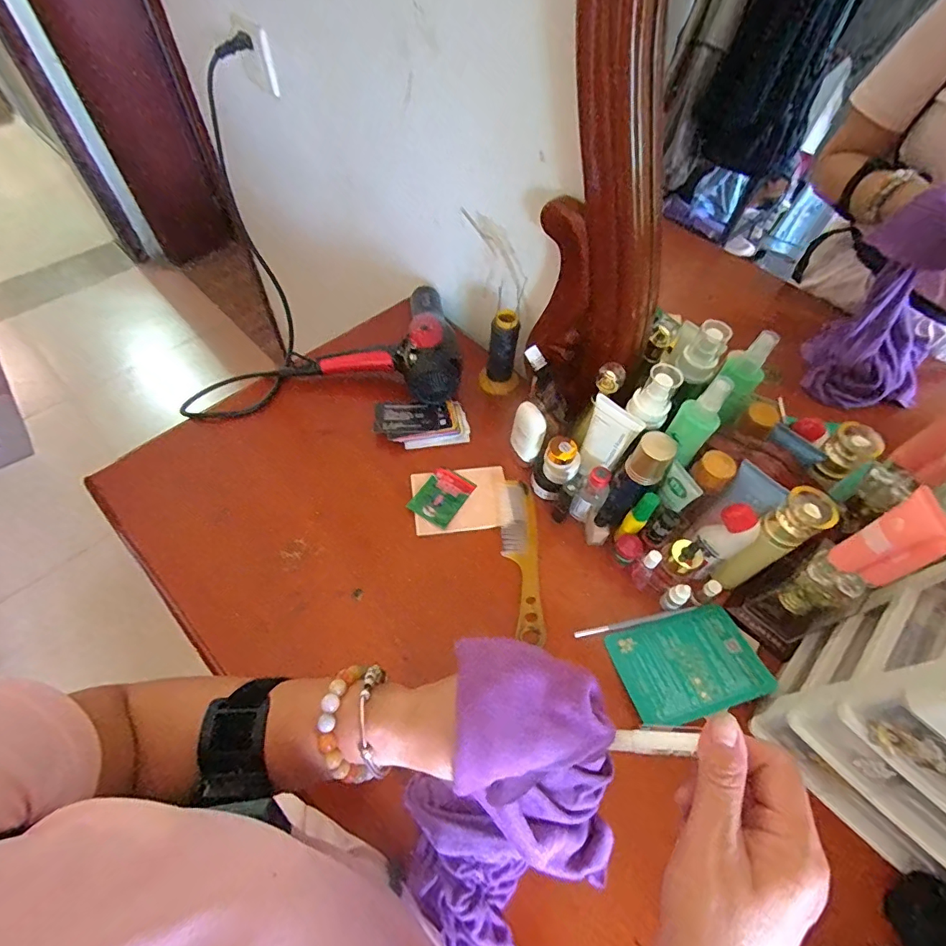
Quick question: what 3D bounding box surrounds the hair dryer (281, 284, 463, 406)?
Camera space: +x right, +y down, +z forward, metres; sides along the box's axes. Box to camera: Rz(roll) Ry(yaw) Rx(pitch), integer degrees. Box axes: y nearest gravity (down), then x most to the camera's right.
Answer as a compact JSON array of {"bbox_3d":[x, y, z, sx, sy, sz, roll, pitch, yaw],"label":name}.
[{"bbox_3d":[-0.130,-0.212,0.704,0.252,0.090,0.202,11,58,4],"label":"hair dryer"}]

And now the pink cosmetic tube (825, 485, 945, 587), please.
[{"bbox_3d":[0.345,0.057,0.393,0.045,0.111,0.024,40,64,20],"label":"pink cosmetic tube"}]

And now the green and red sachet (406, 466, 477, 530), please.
[{"bbox_3d":[-0.039,0.029,0.617,0.057,0.008,0.078,30,61,15],"label":"green and red sachet"}]

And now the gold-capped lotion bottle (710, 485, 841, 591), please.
[{"bbox_3d":[0.308,0.075,0.507,0.050,0.156,0.045,-28,63,-19],"label":"gold-capped lotion bottle"}]

